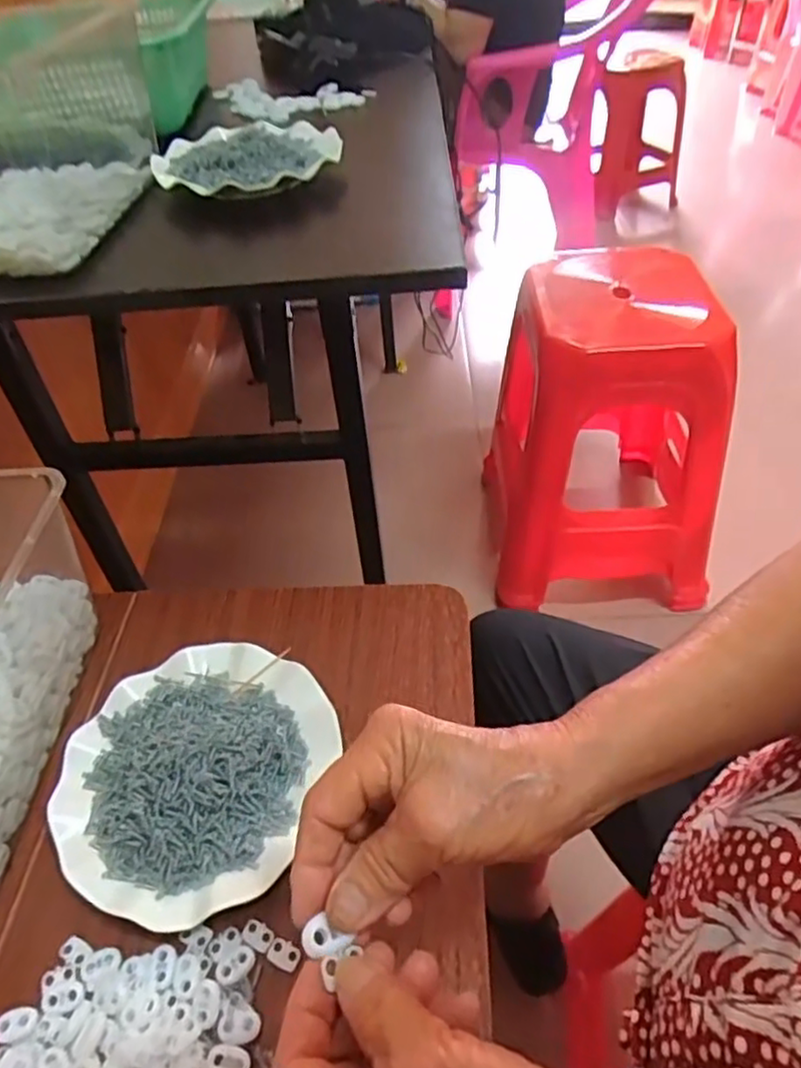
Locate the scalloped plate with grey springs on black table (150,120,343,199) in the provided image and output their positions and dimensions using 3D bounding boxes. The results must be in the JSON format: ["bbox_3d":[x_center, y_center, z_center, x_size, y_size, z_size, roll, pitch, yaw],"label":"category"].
[{"bbox_3d":[-0.152,-0.378,0.675,0.182,0.031,0.171,-5,45,-1],"label":"scalloped plate with grey springs on black table"}]

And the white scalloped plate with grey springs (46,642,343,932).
[{"bbox_3d":[-0.140,0.150,0.454,0.169,0.047,0.180,-2,45,2],"label":"white scalloped plate with grey springs"}]

